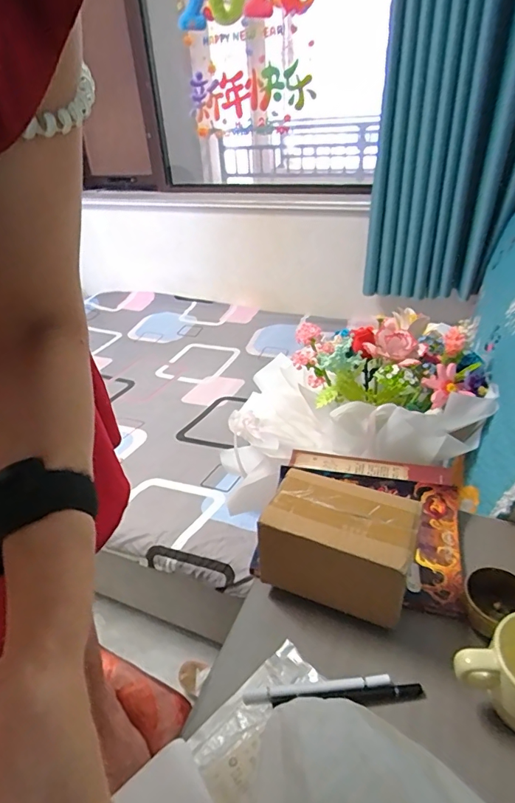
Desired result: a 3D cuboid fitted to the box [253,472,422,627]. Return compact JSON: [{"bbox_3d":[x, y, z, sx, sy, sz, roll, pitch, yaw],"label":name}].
[{"bbox_3d":[0.087,0.160,0.489,0.153,0.115,0.096,13,37,24],"label":"box"}]

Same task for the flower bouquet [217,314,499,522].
[{"bbox_3d":[0.122,-0.003,0.886,0.572,0.239,0.317,-14,20,42],"label":"flower bouquet"}]

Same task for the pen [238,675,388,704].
[{"bbox_3d":[0.056,0.271,0.426,0.137,0.007,0.012,-7,33,-4],"label":"pen"}]

